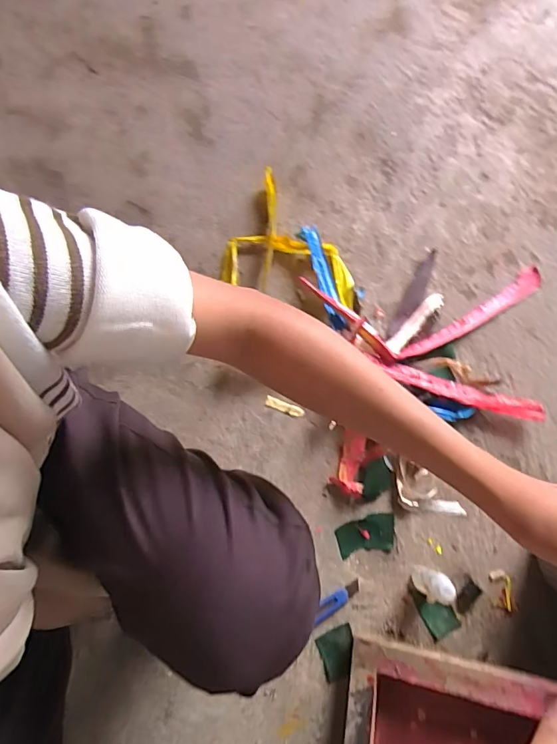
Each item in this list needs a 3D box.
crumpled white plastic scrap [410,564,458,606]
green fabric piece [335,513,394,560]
[{"bbox_3d":[0.218,0.304,0.645,0.032,0.107,0.041,25,75,5],"label":"crumpled white plastic scrap"},{"bbox_3d":[0.139,0.257,0.711,0.095,0.008,0.052,-14,76,-6],"label":"green fabric piece"}]

